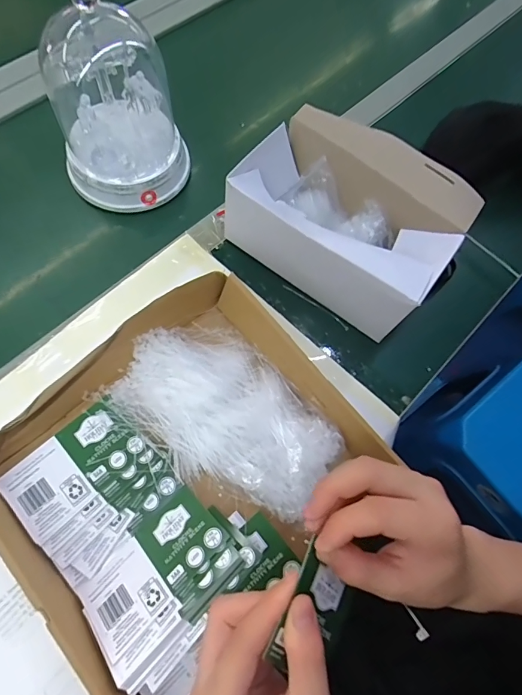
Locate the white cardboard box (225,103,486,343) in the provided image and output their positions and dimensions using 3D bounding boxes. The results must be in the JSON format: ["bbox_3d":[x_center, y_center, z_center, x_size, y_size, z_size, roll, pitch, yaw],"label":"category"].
[{"bbox_3d":[0.100,-0.150,0.480,0.236,0.111,0.187,35,71,7],"label":"white cardboard box"}]

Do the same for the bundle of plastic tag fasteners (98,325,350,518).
[{"bbox_3d":[-0.034,0.064,0.402,0.220,0.027,0.141,40,72,9],"label":"bundle of plastic tag fasteners"}]

